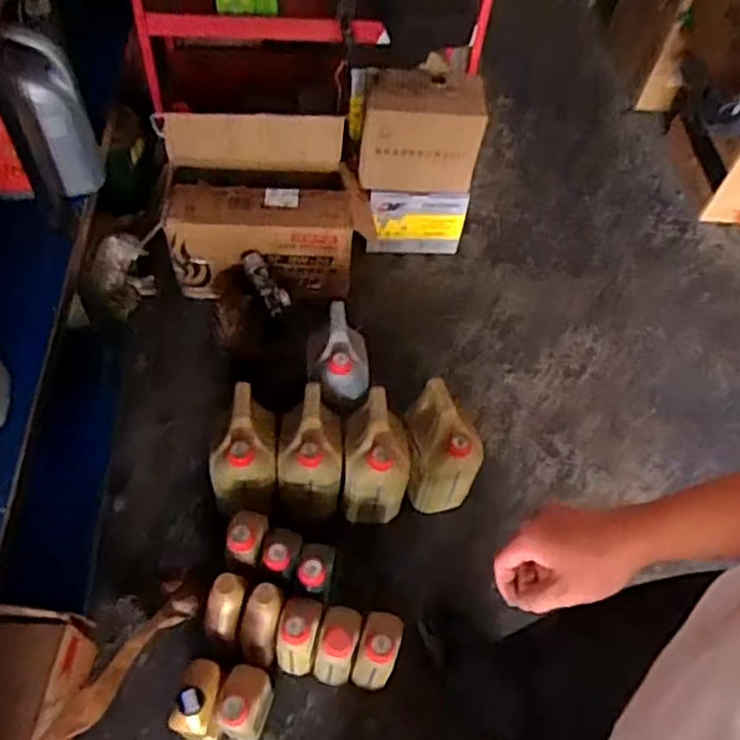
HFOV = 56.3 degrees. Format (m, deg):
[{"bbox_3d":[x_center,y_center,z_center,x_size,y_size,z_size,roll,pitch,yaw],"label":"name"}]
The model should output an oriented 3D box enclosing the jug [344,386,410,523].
[{"bbox_3d":[0.009,0.183,1.414,0.122,0.273,0.185,1,57,-4],"label":"jug"}]

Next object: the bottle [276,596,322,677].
[{"bbox_3d":[-0.123,0.463,1.212,0.071,0.246,0.095,9,56,1],"label":"bottle"}]

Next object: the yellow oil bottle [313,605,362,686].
[{"bbox_3d":[-0.055,0.477,1.198,0.066,0.198,0.112,12,56,3],"label":"yellow oil bottle"}]

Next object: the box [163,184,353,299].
[{"bbox_3d":[-0.264,-0.309,1.684,0.426,0.249,0.146,-2,57,-6],"label":"box"}]

